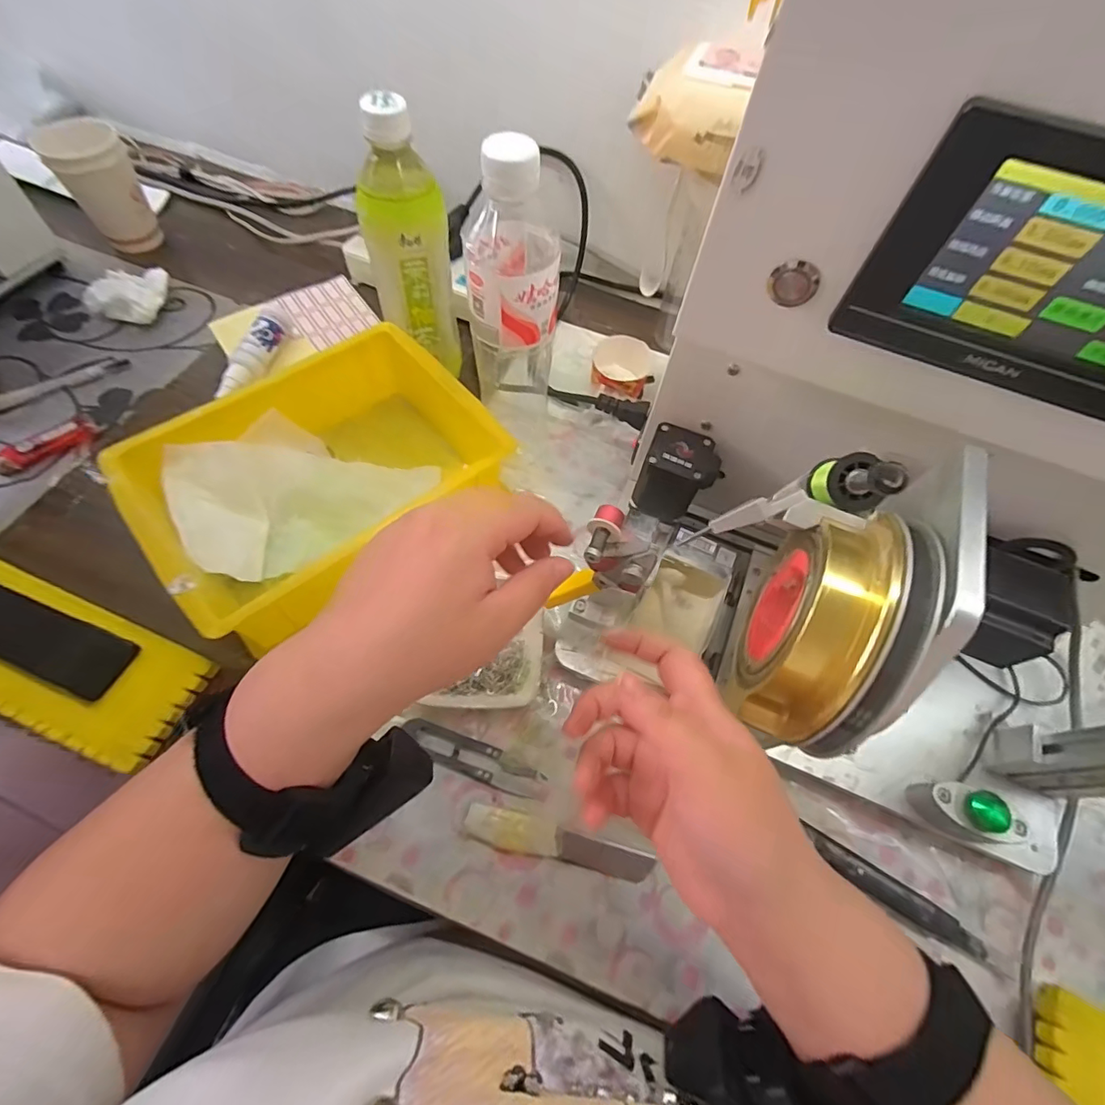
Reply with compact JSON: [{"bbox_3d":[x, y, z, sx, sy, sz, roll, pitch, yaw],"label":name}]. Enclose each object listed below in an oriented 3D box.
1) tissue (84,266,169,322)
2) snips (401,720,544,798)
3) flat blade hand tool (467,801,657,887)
[{"bbox_3d":[-0.423,-0.261,0.511,0.060,0.031,0.055,5,62,-1],"label":"tissue"},{"bbox_3d":[-0.055,0.139,0.347,0.099,0.005,0.023,21,63,7],"label":"snips"},{"bbox_3d":[0.004,0.185,0.324,0.120,0.013,0.021,14,62,3],"label":"flat blade hand tool"}]

